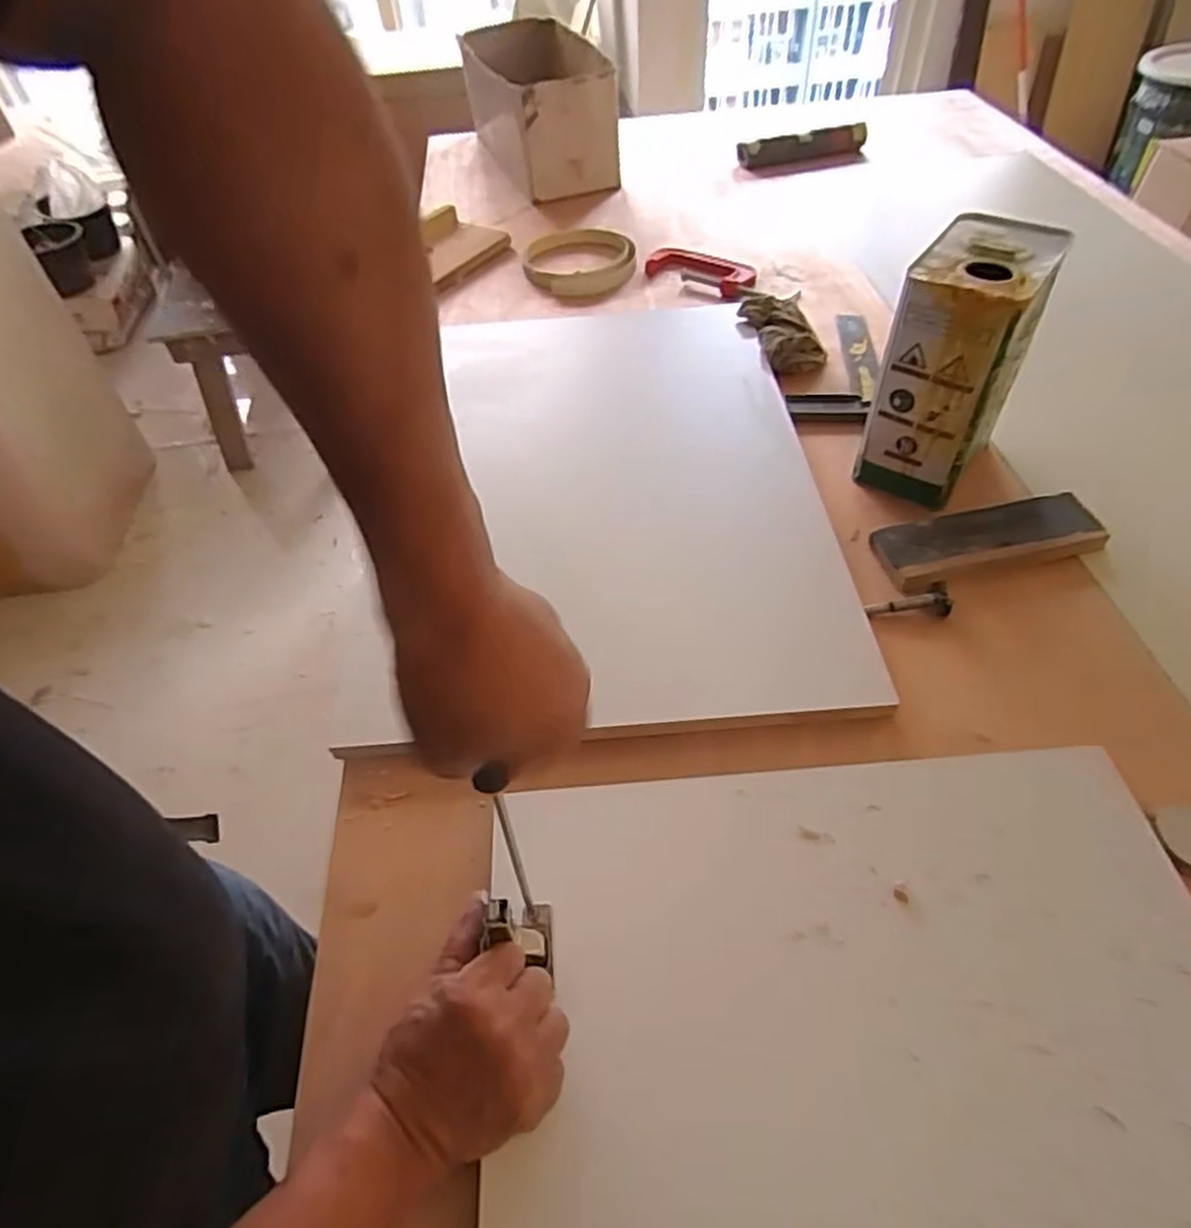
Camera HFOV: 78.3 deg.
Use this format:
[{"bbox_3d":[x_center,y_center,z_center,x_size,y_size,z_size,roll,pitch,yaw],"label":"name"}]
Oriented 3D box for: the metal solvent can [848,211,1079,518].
[{"bbox_3d":[0.366,-0.251,0.750,0.112,0.226,0.164,28,56,24],"label":"metal solvent can"}]

